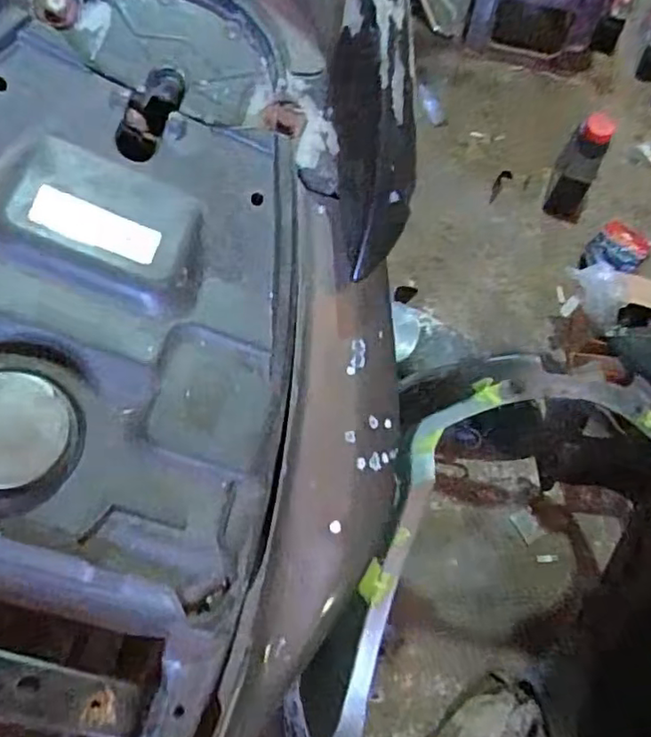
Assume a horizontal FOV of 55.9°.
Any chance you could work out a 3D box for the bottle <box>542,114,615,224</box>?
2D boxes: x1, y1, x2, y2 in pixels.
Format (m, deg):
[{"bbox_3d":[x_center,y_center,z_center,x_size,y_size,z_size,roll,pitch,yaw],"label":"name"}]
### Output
[{"bbox_3d":[0.483,-0.373,1.169,0.087,0.191,0.091,30,67,12],"label":"bottle"}]

